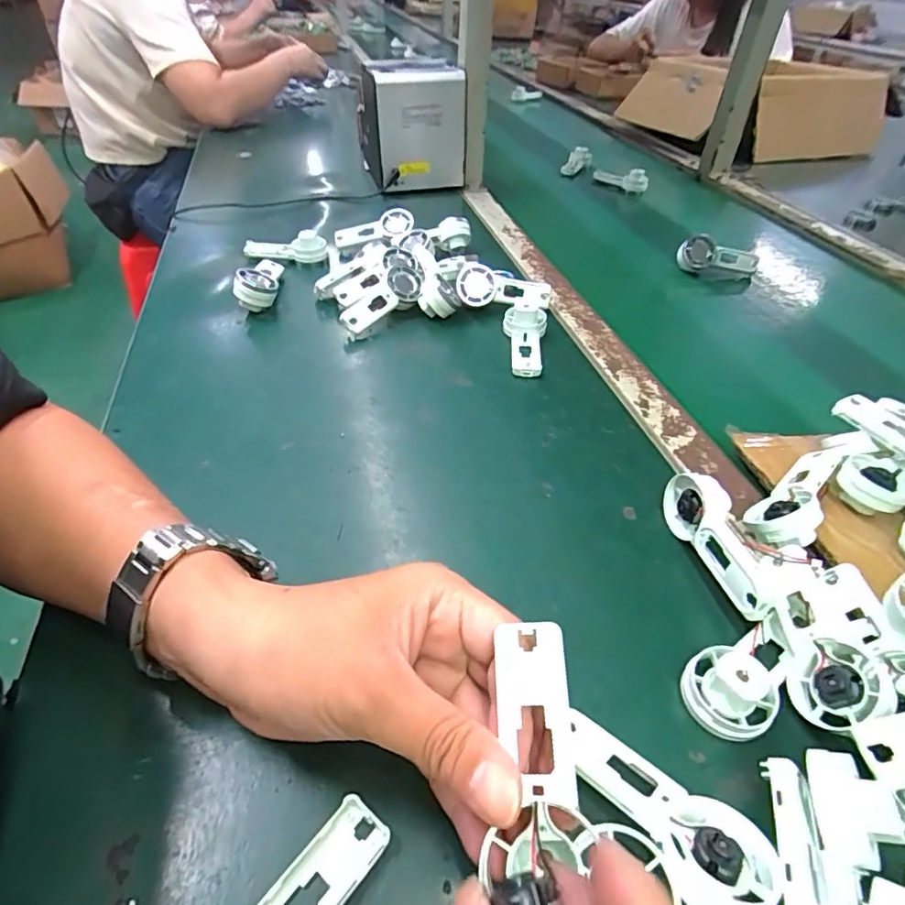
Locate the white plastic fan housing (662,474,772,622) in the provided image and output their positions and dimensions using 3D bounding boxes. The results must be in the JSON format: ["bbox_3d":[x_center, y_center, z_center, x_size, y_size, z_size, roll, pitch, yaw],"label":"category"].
[{"bbox_3d":[0.152,0.052,0.308,0.025,0.039,0.094,-3,43,-5],"label":"white plastic fan housing"}]

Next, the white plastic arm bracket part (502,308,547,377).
[{"bbox_3d":[0.064,-0.099,0.478,0.038,0.025,0.082,5,43,3],"label":"white plastic arm bracket part"}]

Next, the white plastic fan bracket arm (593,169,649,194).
[{"bbox_3d":[0.278,-0.456,0.897,0.026,0.037,0.101,-27,51,-28],"label":"white plastic fan bracket arm"}]

